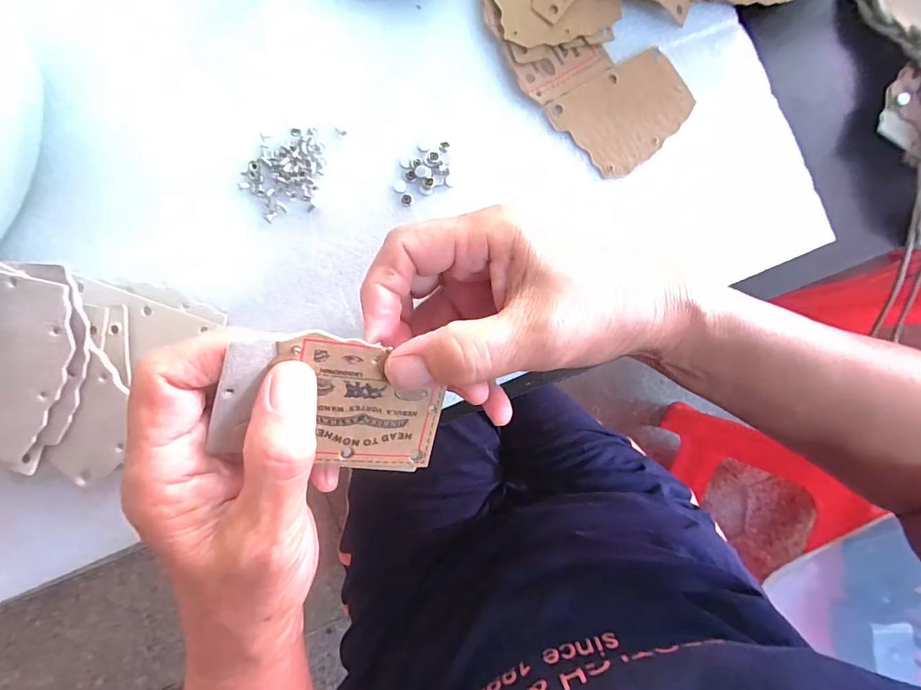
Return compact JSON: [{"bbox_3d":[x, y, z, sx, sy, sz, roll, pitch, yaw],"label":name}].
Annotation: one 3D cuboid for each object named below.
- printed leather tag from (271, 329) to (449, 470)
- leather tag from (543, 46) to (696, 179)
[{"bbox_3d":[-0.039,0.024,0.180,0.067,0.004,0.053,10,108,-25],"label":"printed leather tag"},{"bbox_3d":[0.095,-0.131,0.257,0.076,0.005,0.055,-31,89,-4],"label":"leather tag"}]

